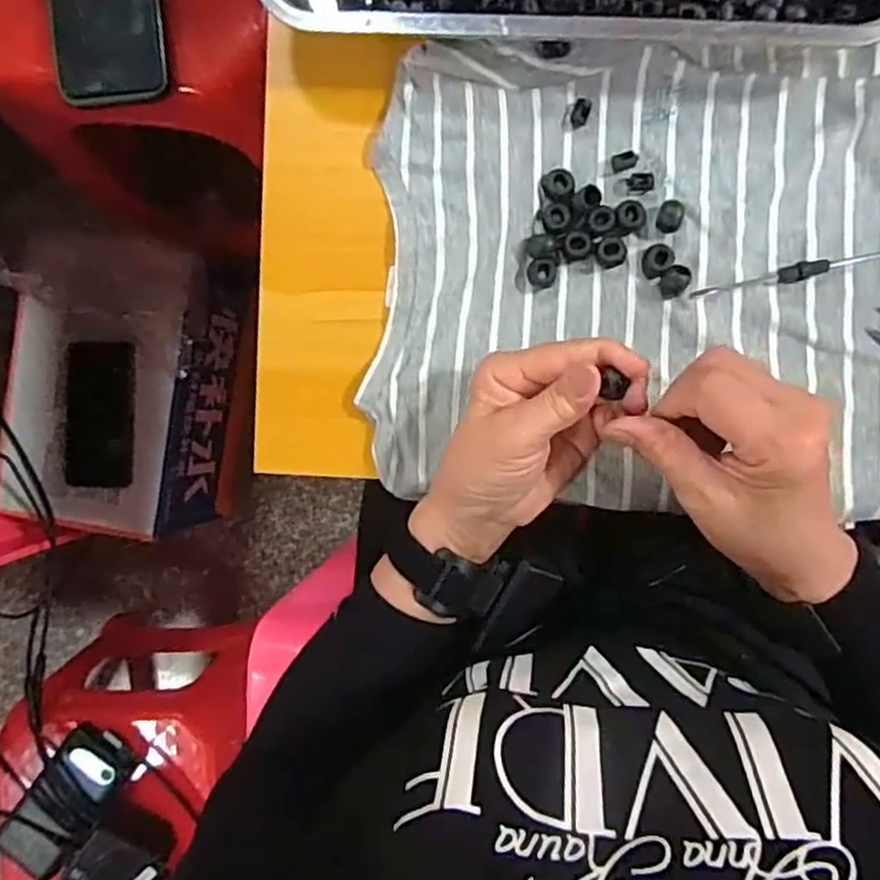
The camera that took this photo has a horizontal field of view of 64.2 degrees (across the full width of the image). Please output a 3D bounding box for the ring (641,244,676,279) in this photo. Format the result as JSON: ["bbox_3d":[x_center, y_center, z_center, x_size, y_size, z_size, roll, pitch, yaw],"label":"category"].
[{"bbox_3d":[0.121,-0.101,0.394,0.019,0.007,0.016,-45,88,5],"label":"ring"}]

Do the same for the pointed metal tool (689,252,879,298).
[{"bbox_3d":[0.201,-0.094,0.390,0.119,0.009,0.010,-10,91,5],"label":"pointed metal tool"}]

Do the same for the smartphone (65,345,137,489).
[{"bbox_3d":[-0.397,-0.029,0.818,0.085,0.015,0.166,5,97,4],"label":"smartphone"}]

